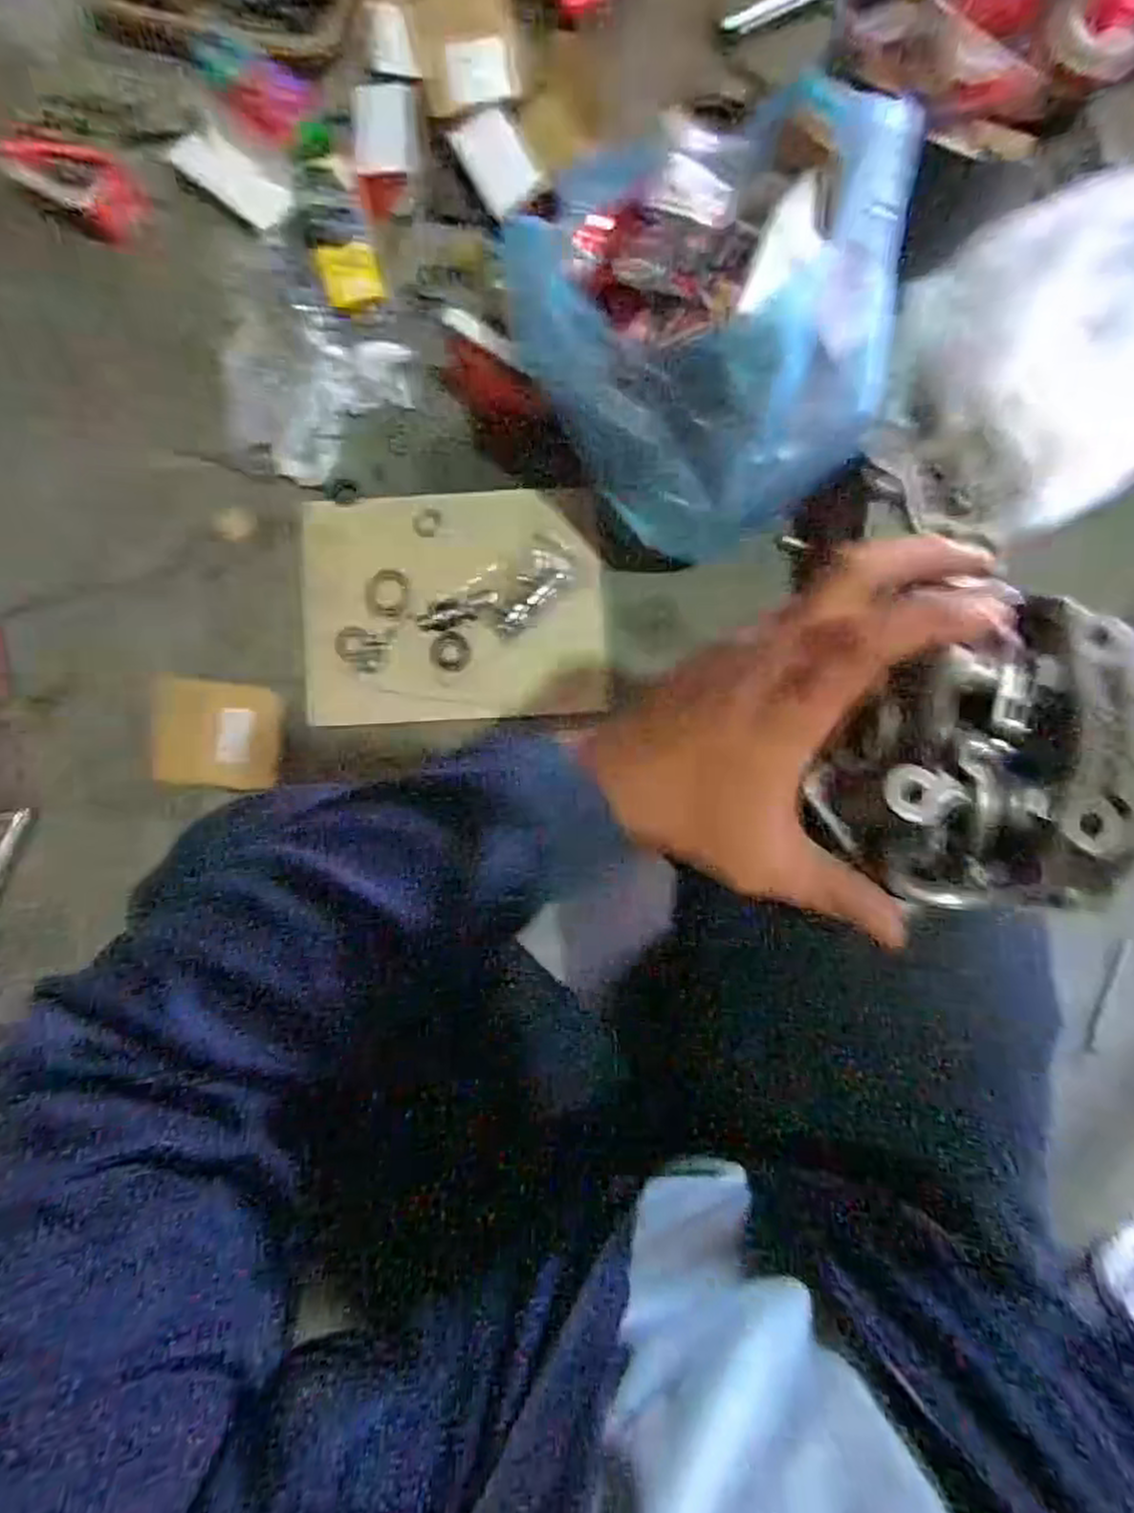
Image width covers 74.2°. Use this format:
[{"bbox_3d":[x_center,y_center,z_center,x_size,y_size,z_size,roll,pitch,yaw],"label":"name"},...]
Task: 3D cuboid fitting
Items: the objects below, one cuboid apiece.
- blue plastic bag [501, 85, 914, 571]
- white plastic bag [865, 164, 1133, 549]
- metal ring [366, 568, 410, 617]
[{"bbox_3d":[0.120,-0.320,0.561,0.272,0.155,0.251,-33,86,0],"label":"blue plastic bag"},{"bbox_3d":[0.404,-0.331,0.635,0.269,0.157,0.250,-15,86,1],"label":"white plastic bag"},{"bbox_3d":[-0.178,-0.164,0.746,0.041,0.004,0.047,-3,95,-15],"label":"metal ring"}]

